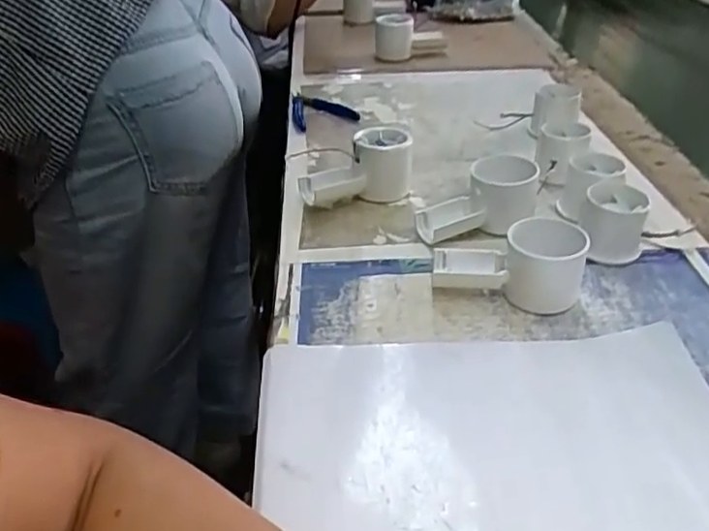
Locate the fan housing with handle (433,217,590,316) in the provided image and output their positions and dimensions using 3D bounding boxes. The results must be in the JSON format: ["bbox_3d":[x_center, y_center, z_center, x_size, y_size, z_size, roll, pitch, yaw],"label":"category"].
[{"bbox_3d":[0.120,-0.005,0.510,0.114,0.055,0.058,13,37,19],"label":"fan housing with handle"}]

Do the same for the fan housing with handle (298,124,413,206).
[{"bbox_3d":[0.005,-0.090,0.632,0.107,0.064,0.057,-22,40,-28],"label":"fan housing with handle"}]

